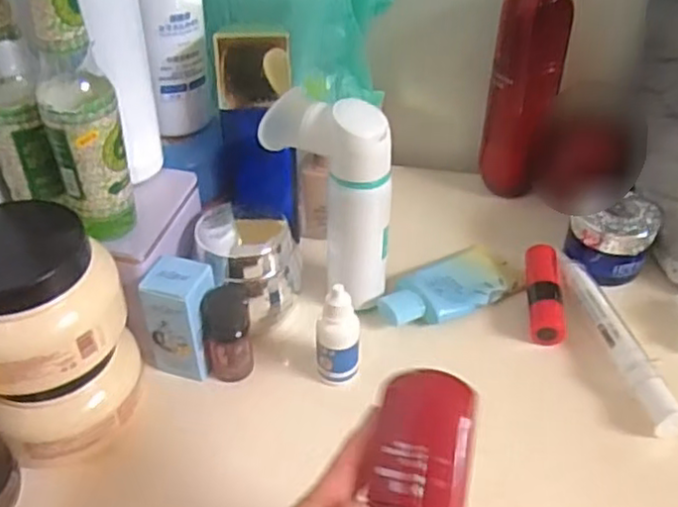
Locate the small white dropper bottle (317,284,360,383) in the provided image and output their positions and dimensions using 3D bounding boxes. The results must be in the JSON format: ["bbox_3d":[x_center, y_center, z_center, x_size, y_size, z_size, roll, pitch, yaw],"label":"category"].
[{"bbox_3d":[-0.001,0.048,0.394,0.025,0.060,0.020,3,40,3],"label":"small white dropper bottle"}]

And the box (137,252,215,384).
[{"bbox_3d":[-0.094,0.040,0.409,0.035,0.073,0.031,13,42,15],"label":"box"}]

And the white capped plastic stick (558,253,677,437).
[{"bbox_3d":[0.173,0.053,0.436,0.022,0.023,0.144,-7,40,-8],"label":"white capped plastic stick"}]

